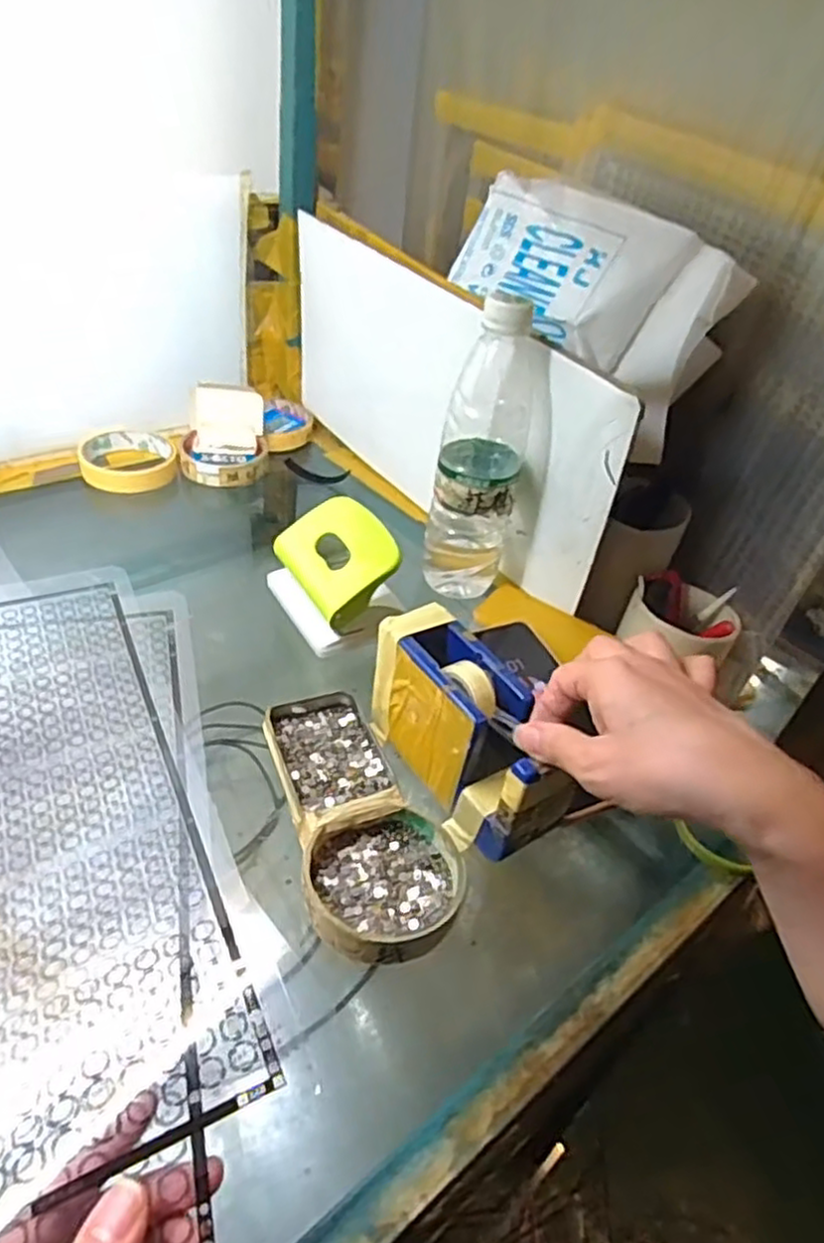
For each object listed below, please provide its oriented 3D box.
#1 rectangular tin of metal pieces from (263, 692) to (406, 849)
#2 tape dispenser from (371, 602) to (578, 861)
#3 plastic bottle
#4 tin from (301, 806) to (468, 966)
[{"bbox_3d":[-0.049,0.080,0.435,0.064,0.017,0.104,-10,43,-22],"label":"rectangular tin of metal pieces"},{"bbox_3d":[0.032,0.065,0.425,0.051,0.080,0.138,-19,46,-27],"label":"tape dispenser"},{"bbox_3d":[0.059,-0.121,0.553,0.077,0.221,0.083,11,40,6],"label":"plastic bottle"},{"bbox_3d":[-0.013,0.135,0.375,0.081,0.019,0.075,5,39,-4],"label":"tin"}]

